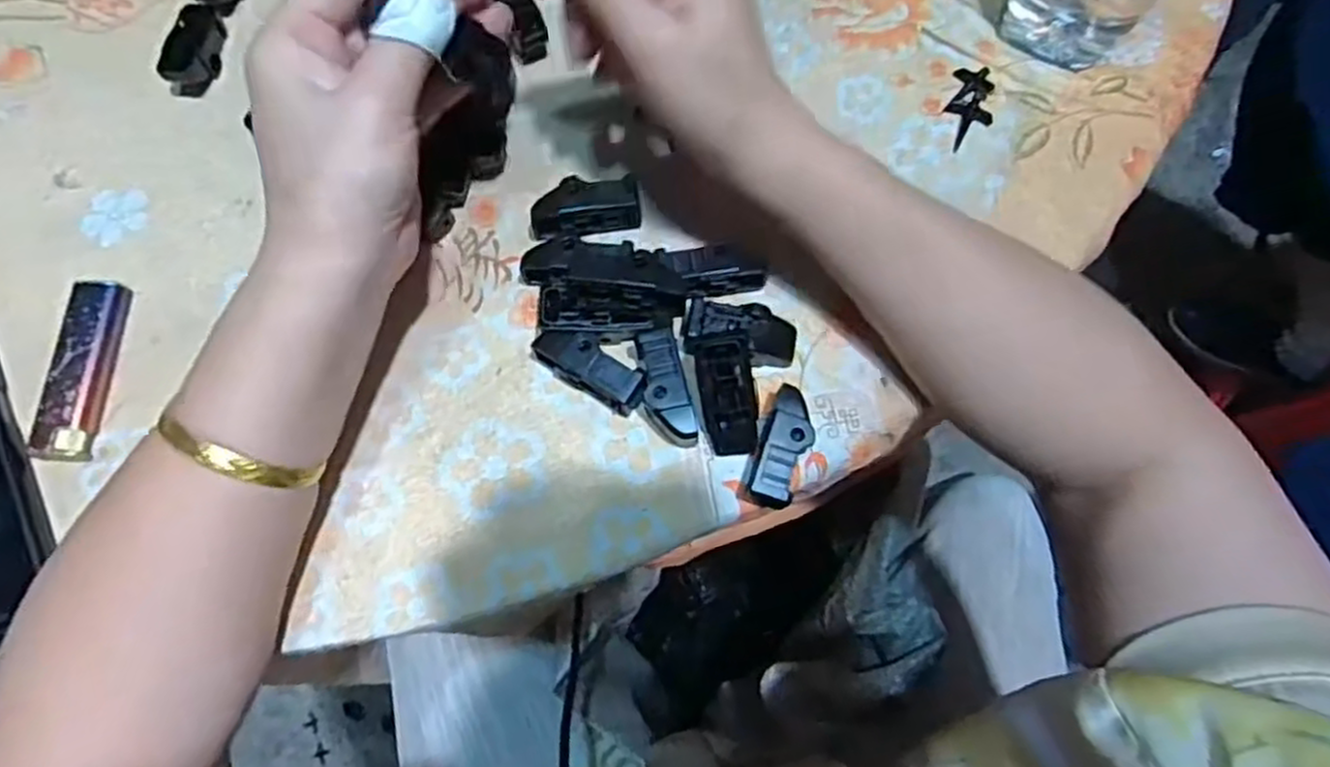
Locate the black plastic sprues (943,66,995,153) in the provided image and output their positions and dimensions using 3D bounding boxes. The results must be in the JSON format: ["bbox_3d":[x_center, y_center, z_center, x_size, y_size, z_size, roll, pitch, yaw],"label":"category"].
[{"bbox_3d":[0.151,-0.135,0.377,0.021,0.005,0.044,10,73,2],"label":"black plastic sprues"}]

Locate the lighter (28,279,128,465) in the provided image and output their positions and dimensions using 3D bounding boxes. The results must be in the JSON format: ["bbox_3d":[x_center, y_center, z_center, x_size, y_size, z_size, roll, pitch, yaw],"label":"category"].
[{"bbox_3d":[-0.251,-0.006,0.329,0.023,0.012,0.078,1,73,0],"label":"lighter"}]

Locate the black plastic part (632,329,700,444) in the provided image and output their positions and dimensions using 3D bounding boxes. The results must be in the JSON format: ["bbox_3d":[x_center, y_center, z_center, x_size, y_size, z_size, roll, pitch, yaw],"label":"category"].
[{"bbox_3d":[0.000,0.002,0.325,0.019,0.021,0.048,-9,73,-3],"label":"black plastic part"}]

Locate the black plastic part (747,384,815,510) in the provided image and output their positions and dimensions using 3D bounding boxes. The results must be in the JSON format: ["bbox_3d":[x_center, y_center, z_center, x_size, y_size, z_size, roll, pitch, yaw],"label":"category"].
[{"bbox_3d":[0.049,0.028,0.318,0.018,0.023,0.049,18,74,5],"label":"black plastic part"}]

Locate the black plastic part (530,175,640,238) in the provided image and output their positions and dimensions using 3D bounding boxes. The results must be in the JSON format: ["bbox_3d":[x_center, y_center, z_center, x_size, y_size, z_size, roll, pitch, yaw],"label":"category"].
[{"bbox_3d":[-0.036,-0.079,0.351,0.049,0.022,0.021,-13,74,-5],"label":"black plastic part"}]

